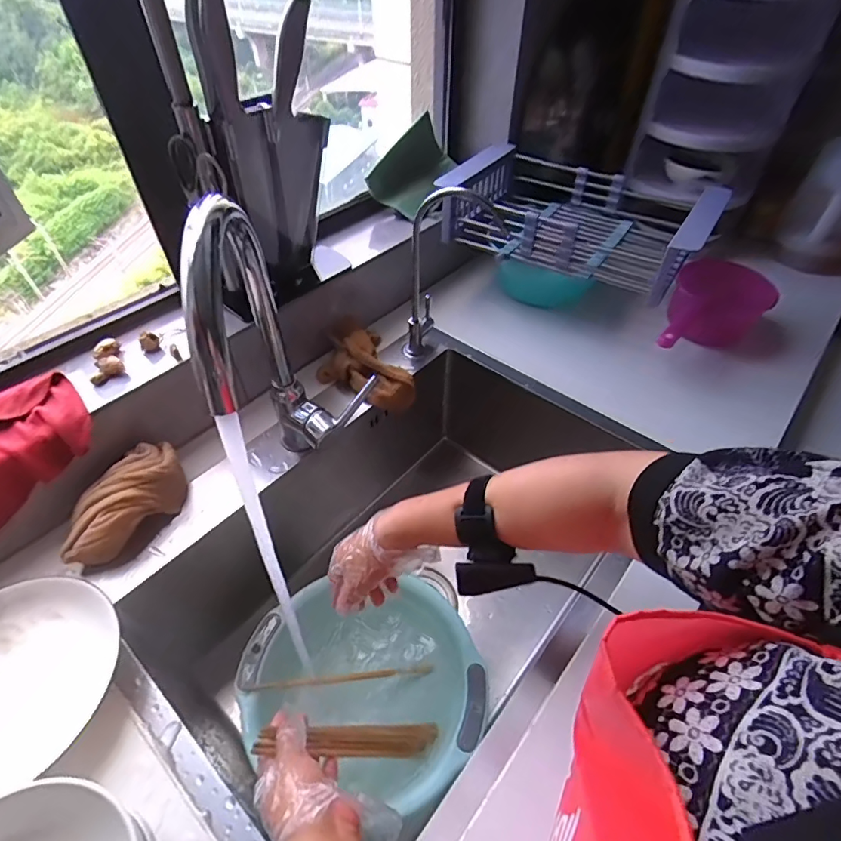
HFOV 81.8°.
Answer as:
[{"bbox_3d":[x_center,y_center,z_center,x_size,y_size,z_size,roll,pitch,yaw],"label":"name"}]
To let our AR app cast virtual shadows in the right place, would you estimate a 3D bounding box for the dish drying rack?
[{"bbox_3d":[0.239,-0.323,0.758,0.348,0.104,0.223,29,52,24],"label":"dish drying rack"}]

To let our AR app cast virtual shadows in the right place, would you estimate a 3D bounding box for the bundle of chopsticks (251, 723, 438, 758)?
[{"bbox_3d":[-0.067,0.336,0.508,0.231,0.018,0.027,29,32,-37],"label":"bundle of chopsticks"}]

